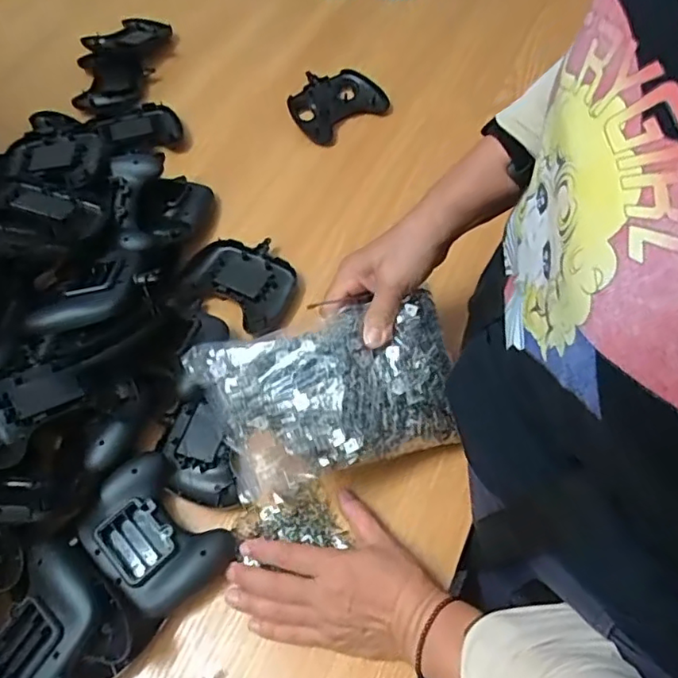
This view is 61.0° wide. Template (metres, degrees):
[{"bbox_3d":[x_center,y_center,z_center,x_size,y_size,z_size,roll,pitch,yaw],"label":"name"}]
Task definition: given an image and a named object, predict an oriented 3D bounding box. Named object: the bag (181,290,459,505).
[{"bbox_3d":[-0.005,0.043,0.452,0.197,0.034,0.120,-14,84,-9],"label":"bag"}]

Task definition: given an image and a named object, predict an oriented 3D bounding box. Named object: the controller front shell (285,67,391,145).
[{"bbox_3d":[-0.003,-0.315,0.769,0.127,0.036,0.095,-30,63,-16],"label":"controller front shell"}]

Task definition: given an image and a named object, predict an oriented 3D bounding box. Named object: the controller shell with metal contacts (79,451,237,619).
[{"bbox_3d":[-0.152,0.159,0.469,0.086,0.031,0.119,-39,66,-20],"label":"controller shell with metal contacts"}]

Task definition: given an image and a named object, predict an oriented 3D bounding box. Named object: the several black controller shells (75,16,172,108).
[{"bbox_3d":[-0.320,-0.403,0.840,0.109,0.038,0.207,12,60,8],"label":"several black controller shells"}]

